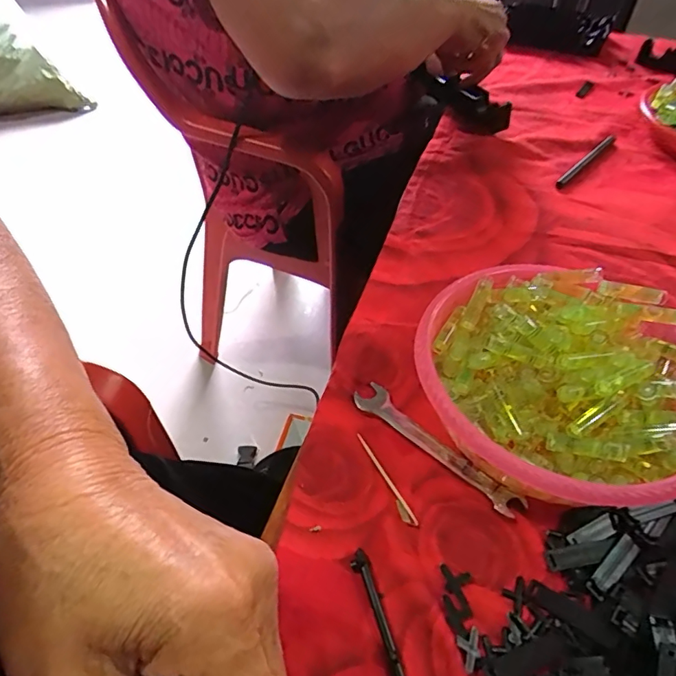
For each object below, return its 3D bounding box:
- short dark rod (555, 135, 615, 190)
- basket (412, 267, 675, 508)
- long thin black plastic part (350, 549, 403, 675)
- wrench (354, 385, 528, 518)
[{"bbox_3d":[0.271,-0.196,0.557,0.012,0.005,0.146,33,54,25],"label":"short dark rod"},{"bbox_3d":[0.134,0.027,0.309,0.167,0.055,0.161,1,47,-1],"label":"basket"},{"bbox_3d":[0.023,0.140,0.238,0.009,0.007,0.079,-14,50,-14],"label":"long thin black plastic part"},{"bbox_3d":[0.058,0.067,0.307,0.113,0.007,0.018,35,55,26],"label":"wrench"}]

